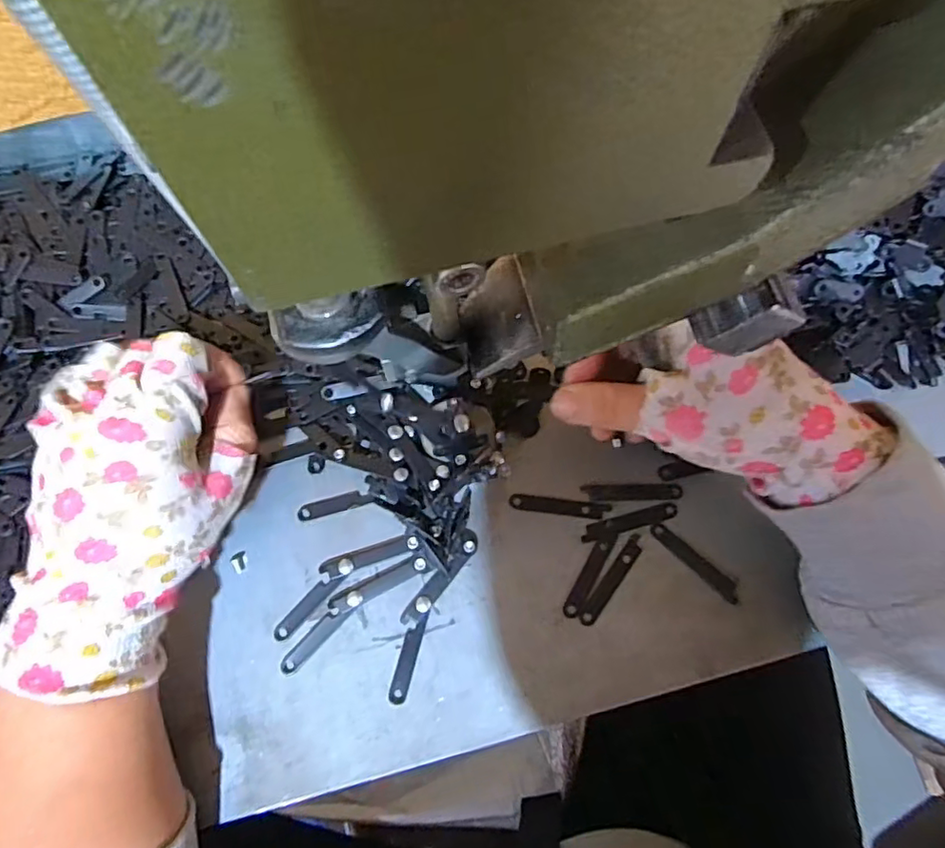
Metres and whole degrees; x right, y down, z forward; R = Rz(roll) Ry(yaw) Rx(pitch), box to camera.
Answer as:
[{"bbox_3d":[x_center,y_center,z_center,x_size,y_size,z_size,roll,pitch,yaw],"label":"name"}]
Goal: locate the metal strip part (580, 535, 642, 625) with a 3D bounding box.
[{"bbox_3d":[0.073,0.081,0.313,0.009,0.004,0.053,36,79,6],"label":"metal strip part"}]

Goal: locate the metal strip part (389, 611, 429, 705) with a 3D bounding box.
[{"bbox_3d":[-0.032,0.116,0.301,0.009,0.004,0.044,15,70,4],"label":"metal strip part"}]

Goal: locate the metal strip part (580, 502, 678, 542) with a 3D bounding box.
[{"bbox_3d":[0.084,0.052,0.320,0.053,0.004,0.009,-15,79,-5],"label":"metal strip part"}]

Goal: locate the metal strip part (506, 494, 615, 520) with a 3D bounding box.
[{"bbox_3d":[0.048,0.045,0.326,0.053,0.004,0.008,7,69,4],"label":"metal strip part"}]

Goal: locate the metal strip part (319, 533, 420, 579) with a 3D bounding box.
[{"bbox_3d":[-0.053,0.069,0.315,0.052,0.004,0.010,-17,79,-5],"label":"metal strip part"}]

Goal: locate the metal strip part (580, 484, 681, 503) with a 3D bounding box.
[{"bbox_3d":[0.087,0.037,0.326,0.052,0.004,0.009,0,78,-2],"label":"metal strip part"}]

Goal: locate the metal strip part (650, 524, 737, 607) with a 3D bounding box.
[{"bbox_3d":[0.117,0.072,0.315,0.053,0.004,0.011,39,84,16],"label":"metal strip part"}]

